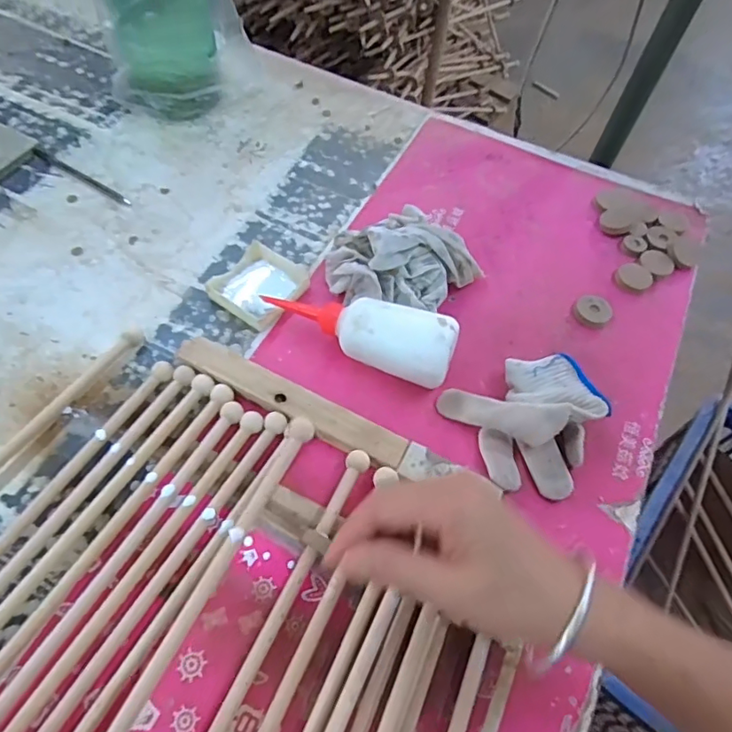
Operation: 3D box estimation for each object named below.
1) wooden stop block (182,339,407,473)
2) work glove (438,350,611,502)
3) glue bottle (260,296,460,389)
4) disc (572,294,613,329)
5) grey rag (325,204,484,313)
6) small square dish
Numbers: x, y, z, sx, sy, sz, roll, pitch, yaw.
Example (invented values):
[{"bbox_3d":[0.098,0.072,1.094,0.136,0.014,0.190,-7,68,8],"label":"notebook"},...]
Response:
[{"bbox_3d":[-0.065,0.031,0.468,0.209,0.019,0.031,26,59,11],"label":"wooden stop block"},{"bbox_3d":[0.141,0.043,0.463,0.115,0.047,0.118,-23,62,-18],"label":"work glove"},{"bbox_3d":[-0.010,-0.031,0.495,0.178,0.061,0.052,19,58,7],"label":"glue bottle"},{"bbox_3d":[0.226,-0.055,0.554,0.036,0.011,0.037,2,57,-4],"label":"disc"},{"bbox_3d":[0.035,-0.102,0.538,0.122,0.062,0.112,-39,68,-25],"label":"grey rag"},{"bbox_3d":[-0.102,-0.079,0.542,0.072,0.015,0.081,33,61,15],"label":"small square dish"}]

